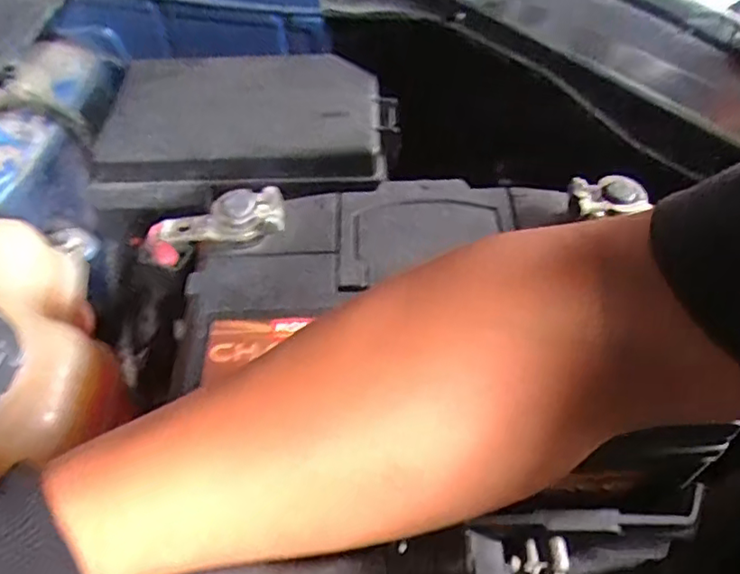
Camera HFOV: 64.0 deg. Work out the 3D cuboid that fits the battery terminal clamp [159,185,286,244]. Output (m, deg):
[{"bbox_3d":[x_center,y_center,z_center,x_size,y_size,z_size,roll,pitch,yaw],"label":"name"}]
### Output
[{"bbox_3d":[-0.082,-0.040,0.328,0.069,0.023,0.026,-5,51,-1],"label":"battery terminal clamp"}]

